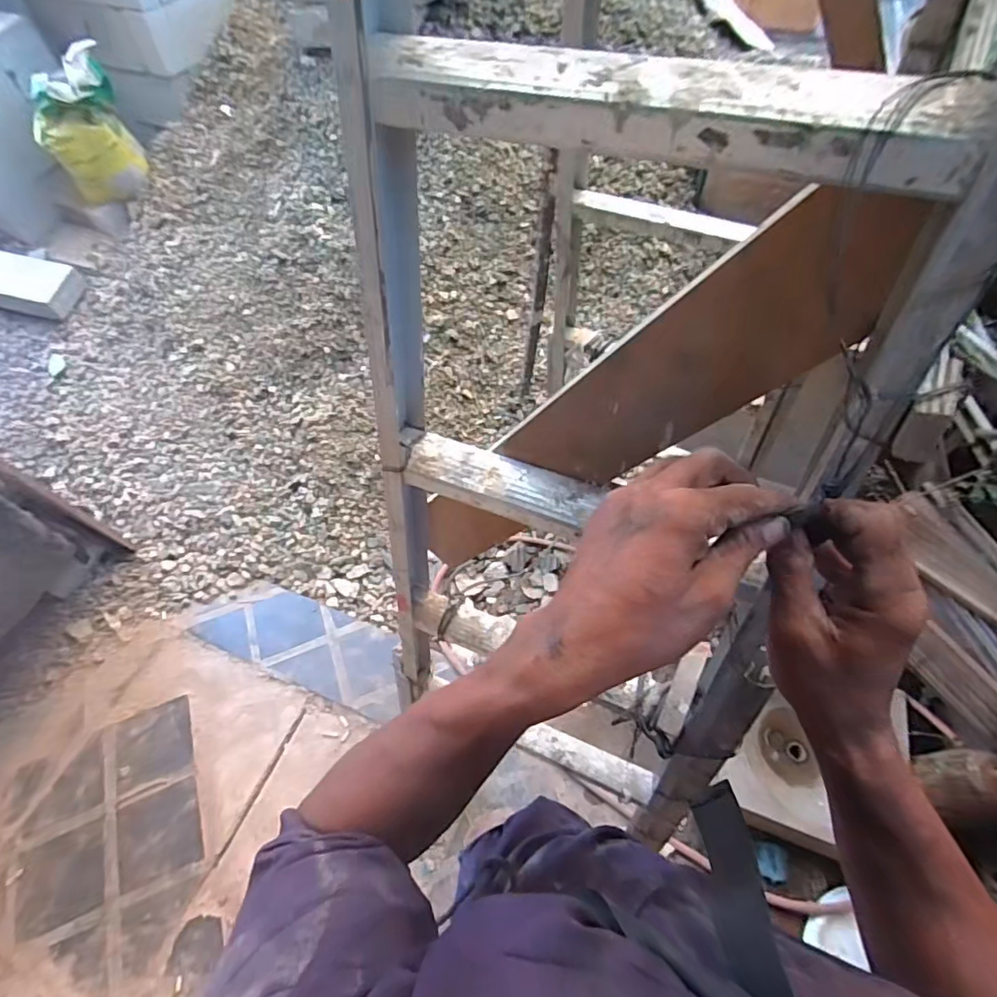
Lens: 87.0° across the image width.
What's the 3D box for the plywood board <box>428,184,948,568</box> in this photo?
[{"bbox_3d":[0.068,-0.047,0.480,0.095,0.545,0.018,41,52,-12],"label":"plywood board"}]

